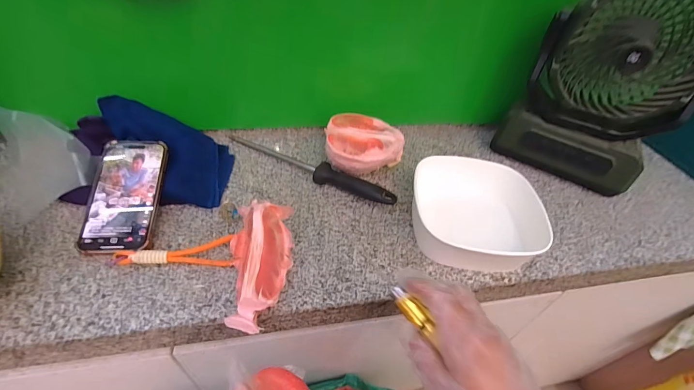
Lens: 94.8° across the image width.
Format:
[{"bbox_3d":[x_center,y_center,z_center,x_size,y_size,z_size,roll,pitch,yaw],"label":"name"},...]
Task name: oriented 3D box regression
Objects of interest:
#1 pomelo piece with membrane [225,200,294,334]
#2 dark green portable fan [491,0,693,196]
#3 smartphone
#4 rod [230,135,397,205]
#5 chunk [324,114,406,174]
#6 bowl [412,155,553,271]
[{"bbox_3d":[-0.094,0.071,0.337,0.065,0.064,0.131,1,44,-6],"label":"pomelo piece with membrane"},{"bbox_3d":[0.375,-0.155,0.478,0.198,0.281,0.100,21,46,14],"label":"dark green portable fan"},{"bbox_3d":[-0.267,-0.004,0.385,0.070,0.012,0.147,1,64,-9],"label":"smartphone"},{"bbox_3d":[-0.060,-0.045,0.481,0.284,0.028,0.032,28,48,20],"label":"rod"},{"bbox_3d":[0.025,-0.072,0.497,0.116,0.060,0.109,1,44,-6],"label":"chunk"},{"bbox_3d":[0.176,0.021,0.426,0.166,0.058,0.139,8,44,1],"label":"bowl"}]

